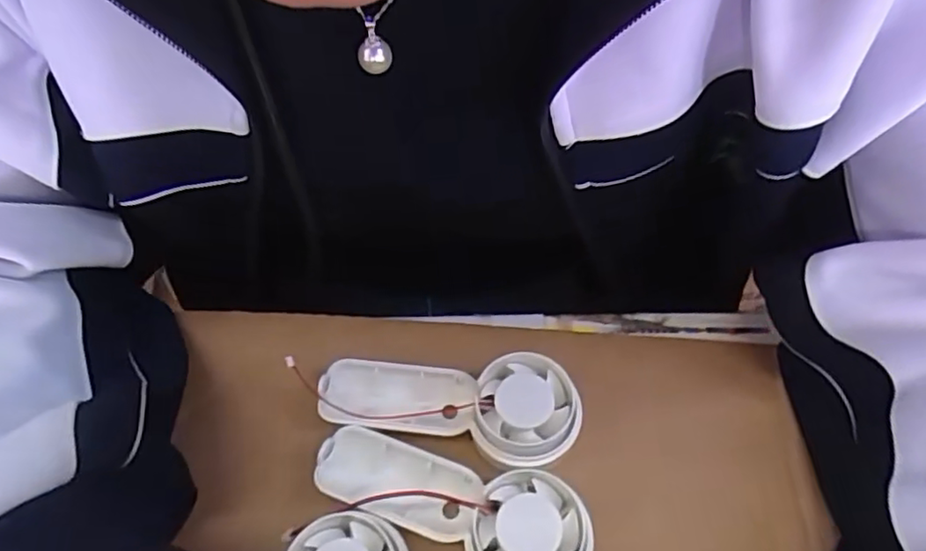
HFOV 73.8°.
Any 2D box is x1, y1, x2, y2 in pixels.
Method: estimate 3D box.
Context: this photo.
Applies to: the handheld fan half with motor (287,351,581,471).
[{"bbox_3d":[-0.010,0.056,0.270,0.116,0.027,0.042,7,54,8],"label":"handheld fan half with motor"}]

